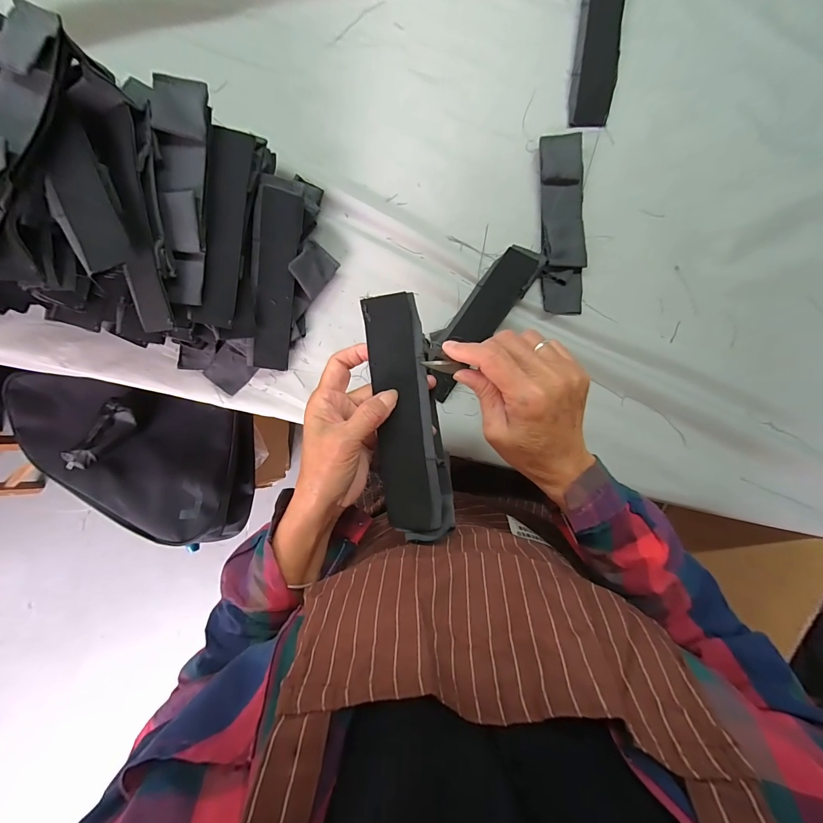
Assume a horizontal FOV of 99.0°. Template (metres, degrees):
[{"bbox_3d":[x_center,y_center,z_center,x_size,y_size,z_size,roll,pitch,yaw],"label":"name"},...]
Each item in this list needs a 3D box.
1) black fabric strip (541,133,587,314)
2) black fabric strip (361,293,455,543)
[{"bbox_3d":[0.171,-0.210,0.395,0.049,0.020,0.196,0,89,4],"label":"black fabric strip"},{"bbox_3d":[-0.004,0.005,0.281,0.051,0.012,0.191,-8,91,4],"label":"black fabric strip"}]

